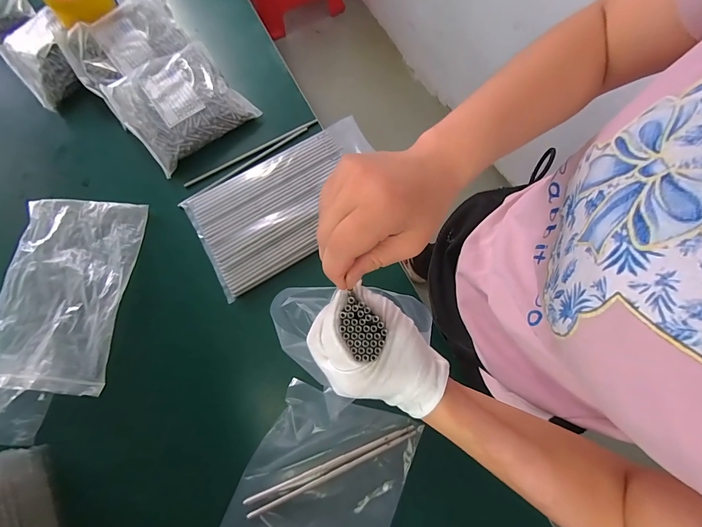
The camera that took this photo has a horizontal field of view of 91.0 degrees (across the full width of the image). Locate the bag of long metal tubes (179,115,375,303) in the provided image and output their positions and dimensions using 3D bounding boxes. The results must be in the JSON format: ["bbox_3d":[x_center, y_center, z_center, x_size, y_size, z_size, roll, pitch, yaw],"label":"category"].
[{"bbox_3d":[-0.098,-0.105,0.559,0.316,0.013,0.185,-31,75,-8],"label":"bag of long metal tubes"}]

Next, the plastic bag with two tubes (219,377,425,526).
[{"bbox_3d":[-0.051,0.324,0.455,0.202,0.026,0.294,23,75,7],"label":"plastic bag with two tubes"}]

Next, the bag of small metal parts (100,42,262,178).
[{"bbox_3d":[-0.296,-0.280,0.599,0.191,0.052,0.179,-39,77,-10],"label":"bag of small metal parts"}]

